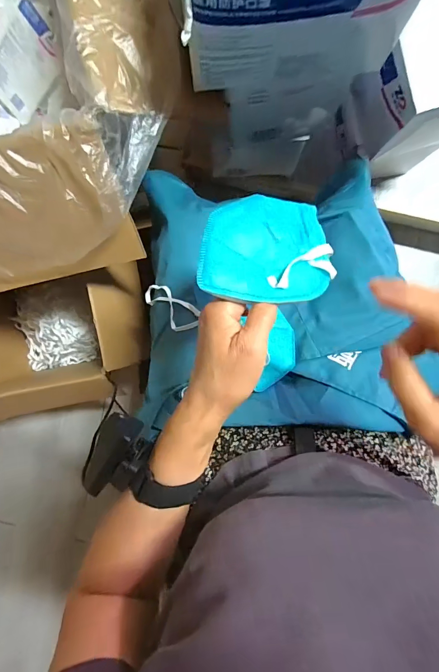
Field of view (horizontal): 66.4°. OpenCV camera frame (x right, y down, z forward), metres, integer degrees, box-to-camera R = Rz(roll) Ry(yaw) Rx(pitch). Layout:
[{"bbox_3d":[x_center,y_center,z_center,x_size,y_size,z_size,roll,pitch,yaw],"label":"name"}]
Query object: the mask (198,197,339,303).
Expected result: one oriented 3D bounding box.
[{"bbox_3d":[0.041,-0.077,0.284,0.115,0.009,0.103,3,72,-15],"label":"mask"}]

